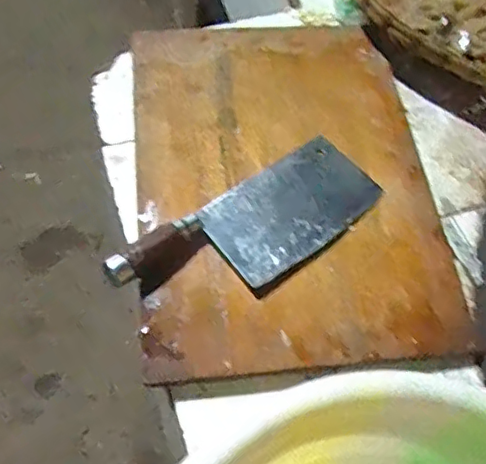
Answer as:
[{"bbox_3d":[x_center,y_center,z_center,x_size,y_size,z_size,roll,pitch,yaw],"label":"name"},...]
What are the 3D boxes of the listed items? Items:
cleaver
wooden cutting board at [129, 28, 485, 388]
[{"bbox_3d":[0.013,-0.005,0.592,0.289,0.031,0.106,-33,68,-20],"label":"cleaver"},{"bbox_3d":[0.045,-0.065,0.643,0.324,0.026,0.446,-4,62,-5],"label":"wooden cutting board"}]

